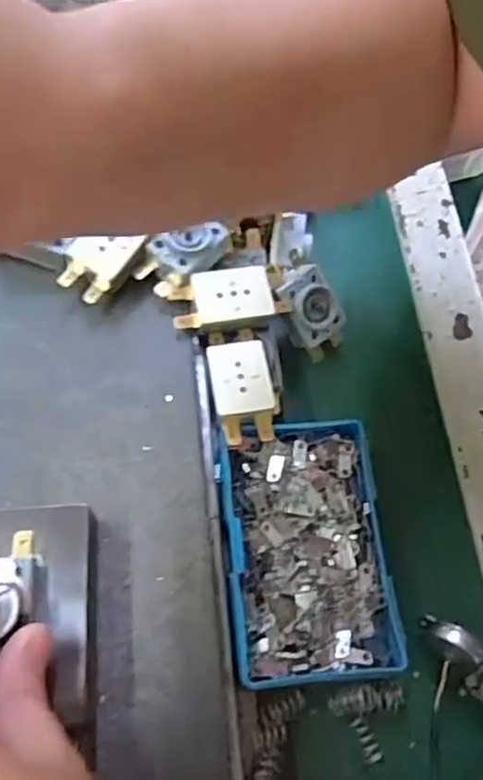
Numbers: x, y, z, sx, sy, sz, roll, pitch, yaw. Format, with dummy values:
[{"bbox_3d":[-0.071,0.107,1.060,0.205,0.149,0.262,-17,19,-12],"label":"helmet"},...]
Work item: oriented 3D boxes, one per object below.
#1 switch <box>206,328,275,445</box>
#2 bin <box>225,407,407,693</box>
[{"bbox_3d":[-0.001,-0.005,0.326,0.028,0.014,0.063,-4,65,-6],"label":"switch"},{"bbox_3d":[0.030,0.069,0.306,0.071,0.026,0.112,-3,64,-5],"label":"bin"}]

